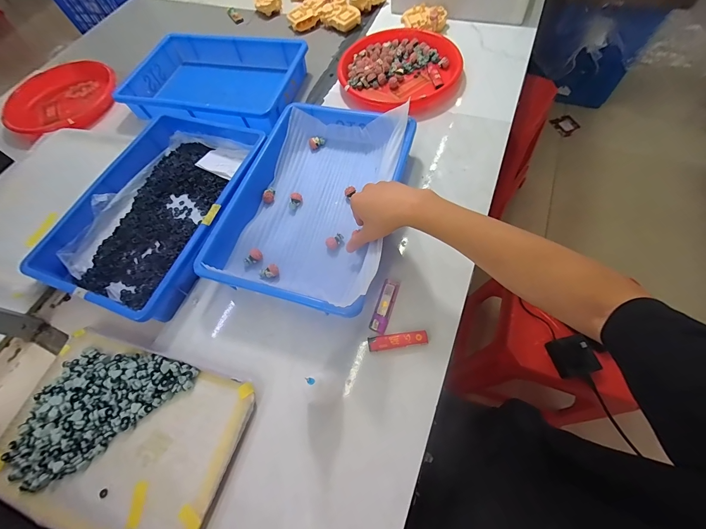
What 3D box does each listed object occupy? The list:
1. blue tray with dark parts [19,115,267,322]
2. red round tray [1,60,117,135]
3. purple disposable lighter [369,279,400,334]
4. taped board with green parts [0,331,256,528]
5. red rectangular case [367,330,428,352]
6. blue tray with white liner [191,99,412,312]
[{"bbox_3d":[-0.323,-0.104,0.511,0.250,0.050,0.365,17,67,11],"label":"blue tray with dark parts"},{"bbox_3d":[-0.708,-0.389,0.727,0.224,0.048,0.233,-2,64,5],"label":"red round tray"},{"bbox_3d":[0.046,0.057,0.430,0.024,0.015,0.083,16,66,11],"label":"purple disposable lighter"},{"bbox_3d":[-0.289,0.210,0.372,0.294,0.018,0.193,13,66,10],"label":"taped board with green parts"},{"bbox_3d":[0.060,0.102,0.404,0.078,0.009,0.019,-8,64,0],"label":"red rectangular case"},{"bbox_3d":[-0.059,-0.113,0.491,0.253,0.066,0.364,13,66,10],"label":"blue tray with white liner"}]

